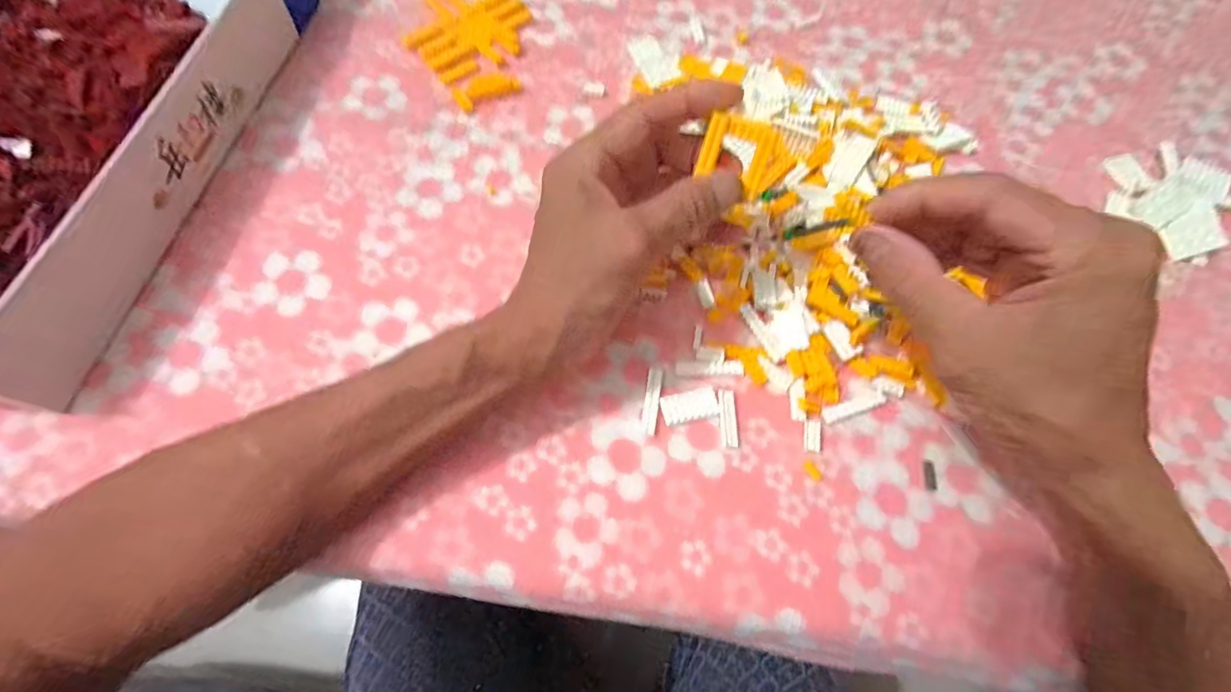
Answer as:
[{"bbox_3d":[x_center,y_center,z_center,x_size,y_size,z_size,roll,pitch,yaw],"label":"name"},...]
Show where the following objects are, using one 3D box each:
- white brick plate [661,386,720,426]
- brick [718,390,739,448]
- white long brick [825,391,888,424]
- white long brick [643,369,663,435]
[{"bbox_3d":[0.042,0.033,0.301,0.032,0.004,0.017,-10,67,-8],"label":"white brick plate"},{"bbox_3d":[0.064,0.040,0.300,0.009,0.004,0.032,-1,66,-4],"label":"brick"},{"bbox_3d":[0.138,0.035,0.308,0.039,0.004,0.008,-18,68,-11],"label":"white long brick"},{"bbox_3d":[0.021,0.030,0.301,0.008,0.004,0.038,9,66,1],"label":"white long brick"}]

